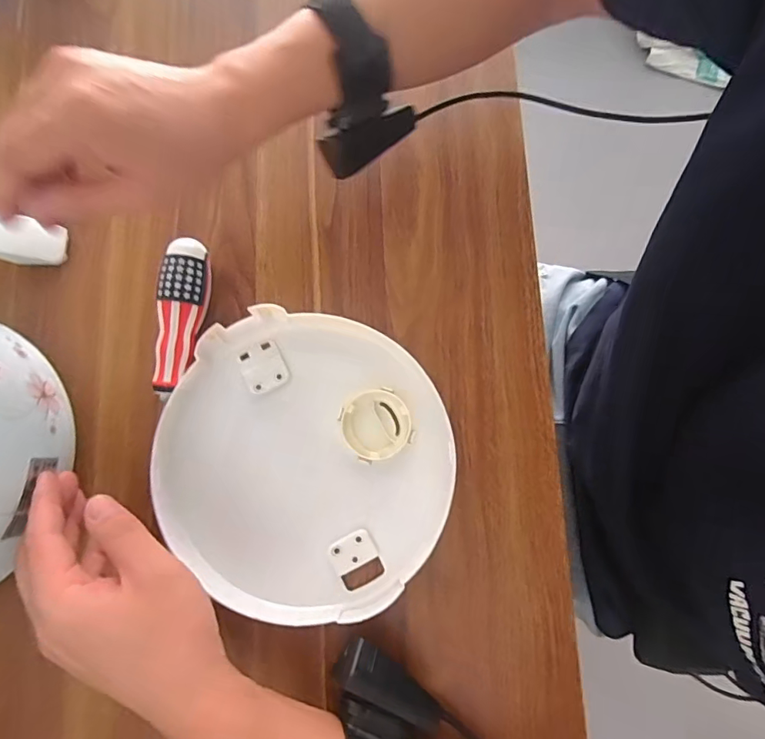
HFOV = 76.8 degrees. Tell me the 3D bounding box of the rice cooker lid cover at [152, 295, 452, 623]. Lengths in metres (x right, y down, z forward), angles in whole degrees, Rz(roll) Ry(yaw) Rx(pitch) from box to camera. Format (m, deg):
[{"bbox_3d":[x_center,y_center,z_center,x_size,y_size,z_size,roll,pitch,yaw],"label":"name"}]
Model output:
[{"bbox_3d":[-0.055,0.065,0.344,0.199,0.028,0.199,19,80,5],"label":"rice cooker lid cover"}]

